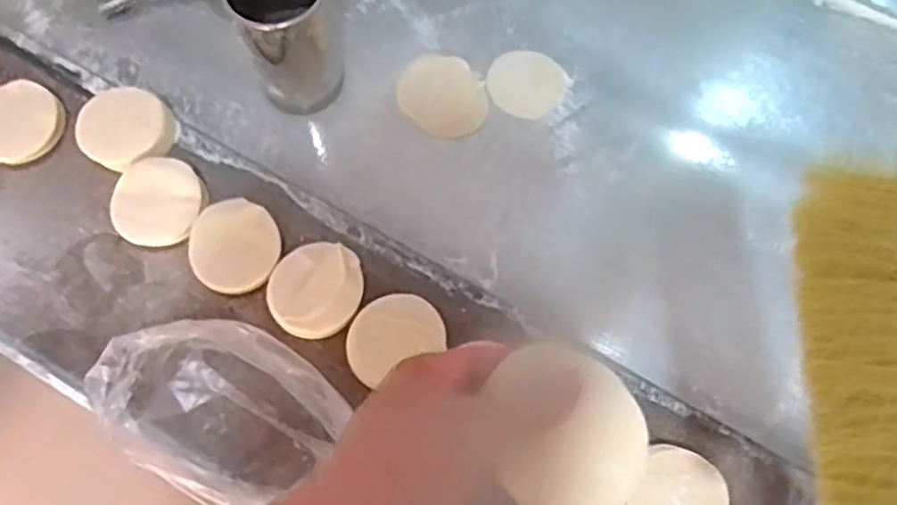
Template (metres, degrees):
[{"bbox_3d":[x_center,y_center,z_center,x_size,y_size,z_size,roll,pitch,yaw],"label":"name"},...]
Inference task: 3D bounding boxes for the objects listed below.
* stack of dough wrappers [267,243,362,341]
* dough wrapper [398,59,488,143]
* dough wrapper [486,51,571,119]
[{"bbox_3d":[-0.123,0.036,0.677,0.095,0.038,0.091,11,69,3],"label":"stack of dough wrappers"},{"bbox_3d":[-0.007,-0.167,0.771,0.086,0.004,0.102,-29,73,-12],"label":"dough wrapper"},{"bbox_3d":[0.085,-0.184,0.782,0.083,0.004,0.084,37,72,12],"label":"dough wrapper"}]

